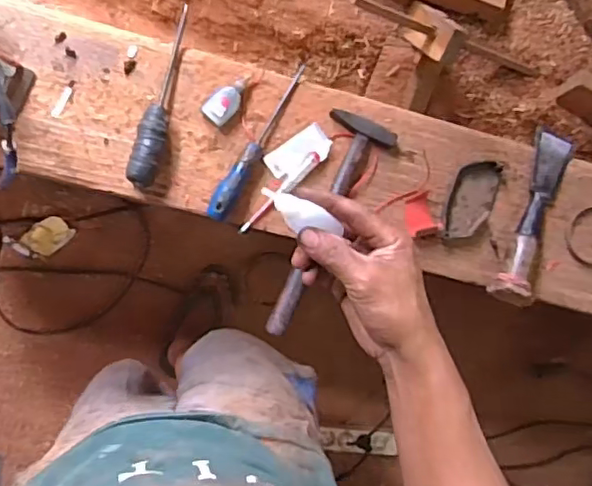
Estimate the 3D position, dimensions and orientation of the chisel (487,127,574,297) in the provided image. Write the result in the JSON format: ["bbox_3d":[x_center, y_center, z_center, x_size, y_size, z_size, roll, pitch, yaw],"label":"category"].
[{"bbox_3d":[0.311,-0.035,0.774,0.054,0.044,0.239,26,72,-9],"label":"chisel"}]

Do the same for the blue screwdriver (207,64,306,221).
[{"bbox_3d":[-0.047,-0.124,0.729,0.026,0.028,0.216,31,81,-9],"label":"blue screwdriver"}]

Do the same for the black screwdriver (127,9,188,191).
[{"bbox_3d":[-0.164,-0.177,0.723,0.037,0.037,0.232,13,74,-9],"label":"black screwdriver"}]

